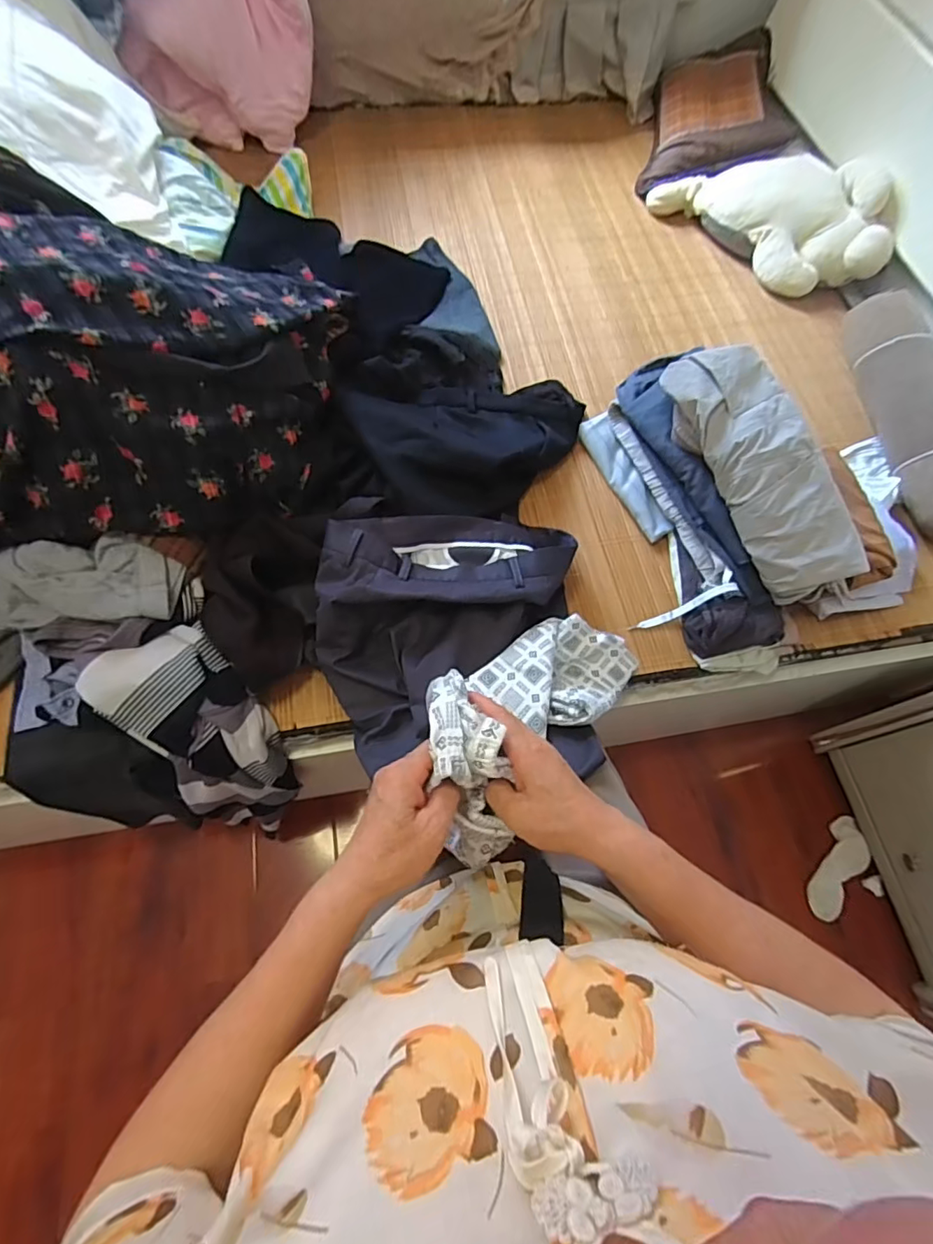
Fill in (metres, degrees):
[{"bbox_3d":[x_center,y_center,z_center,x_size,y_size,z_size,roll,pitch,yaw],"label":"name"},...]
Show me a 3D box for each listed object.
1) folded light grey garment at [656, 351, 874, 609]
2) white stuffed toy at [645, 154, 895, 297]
[{"bbox_3d":[0.414,-0.214,0.756,0.148,0.082,0.361,-24,84,-13],"label":"folded light grey garment"},{"bbox_3d":[0.637,-0.844,1.108,0.209,0.163,0.462,-34,71,-17],"label":"white stuffed toy"}]

